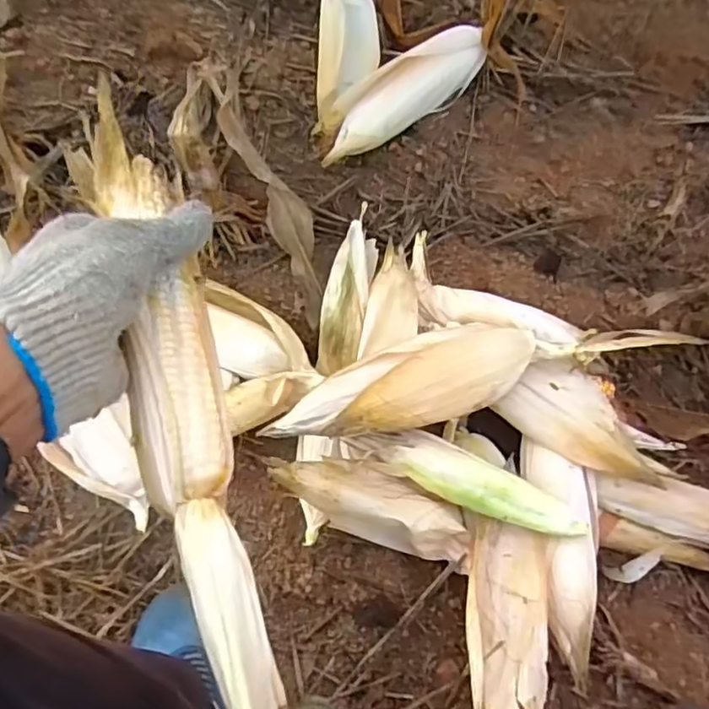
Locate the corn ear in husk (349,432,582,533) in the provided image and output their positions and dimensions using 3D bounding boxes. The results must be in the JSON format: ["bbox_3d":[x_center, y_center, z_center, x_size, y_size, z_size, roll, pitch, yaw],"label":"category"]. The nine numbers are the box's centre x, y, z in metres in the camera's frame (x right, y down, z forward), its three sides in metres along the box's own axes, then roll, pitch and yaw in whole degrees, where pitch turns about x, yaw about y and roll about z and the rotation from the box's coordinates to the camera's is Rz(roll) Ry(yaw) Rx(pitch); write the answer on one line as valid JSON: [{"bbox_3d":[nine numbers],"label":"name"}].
[{"bbox_3d":[0.107,0.127,0.607,0.235,0.049,0.054,25,71,10],"label":"corn ear in husk"}]

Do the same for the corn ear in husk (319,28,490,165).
[{"bbox_3d":[0.059,-0.342,0.813,0.257,0.058,0.074,-35,74,-12],"label":"corn ear in husk"}]

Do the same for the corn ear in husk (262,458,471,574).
[{"bbox_3d":[0.021,0.145,0.587,0.213,0.054,0.070,25,72,-19],"label":"corn ear in husk"}]

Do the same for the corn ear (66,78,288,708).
[{"bbox_3d":[-0.086,0.036,0.302,0.051,0.038,0.336,-15,76,-4],"label":"corn ear"}]

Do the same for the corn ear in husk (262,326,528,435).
[{"bbox_3d":[0.049,0.028,0.598,0.273,0.053,0.090,-20,69,-7],"label":"corn ear in husk"}]

